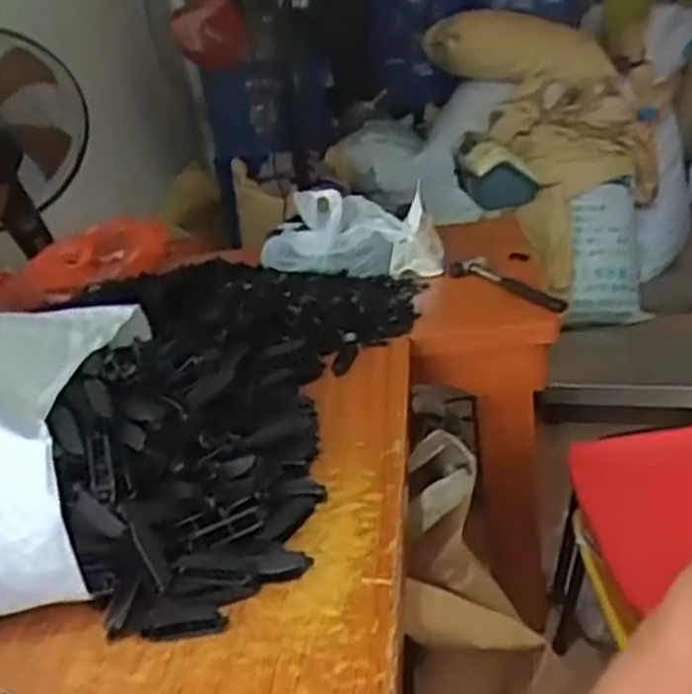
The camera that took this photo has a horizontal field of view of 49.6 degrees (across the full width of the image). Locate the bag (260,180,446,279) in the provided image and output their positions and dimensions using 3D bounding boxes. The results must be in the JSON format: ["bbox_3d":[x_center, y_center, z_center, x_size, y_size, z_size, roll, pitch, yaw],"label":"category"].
[{"bbox_3d":[0.003,-0.193,1.222,0.291,0.128,0.145,-4,25,10],"label":"bag"}]

